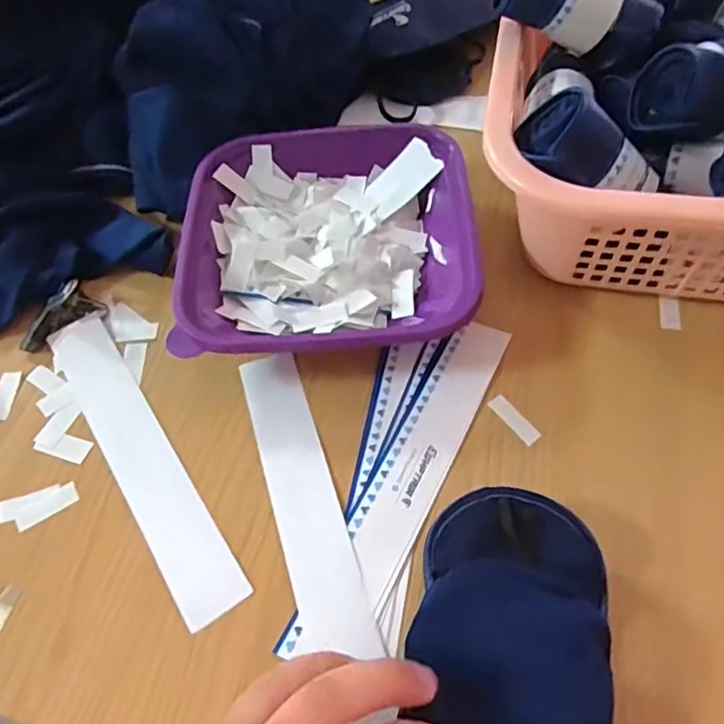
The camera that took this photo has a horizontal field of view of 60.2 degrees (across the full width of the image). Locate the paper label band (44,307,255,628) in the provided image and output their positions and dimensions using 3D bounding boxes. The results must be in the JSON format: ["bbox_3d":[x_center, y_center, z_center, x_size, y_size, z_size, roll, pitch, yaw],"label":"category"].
[{"bbox_3d":[-0.130,0.051,0.363,0.035,0.004,0.216,-32,62,-14],"label":"paper label band"}]

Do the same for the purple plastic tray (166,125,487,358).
[{"bbox_3d":[-0.022,-0.079,0.413,0.183,0.042,0.172,-4,59,3],"label":"purple plastic tray"}]

